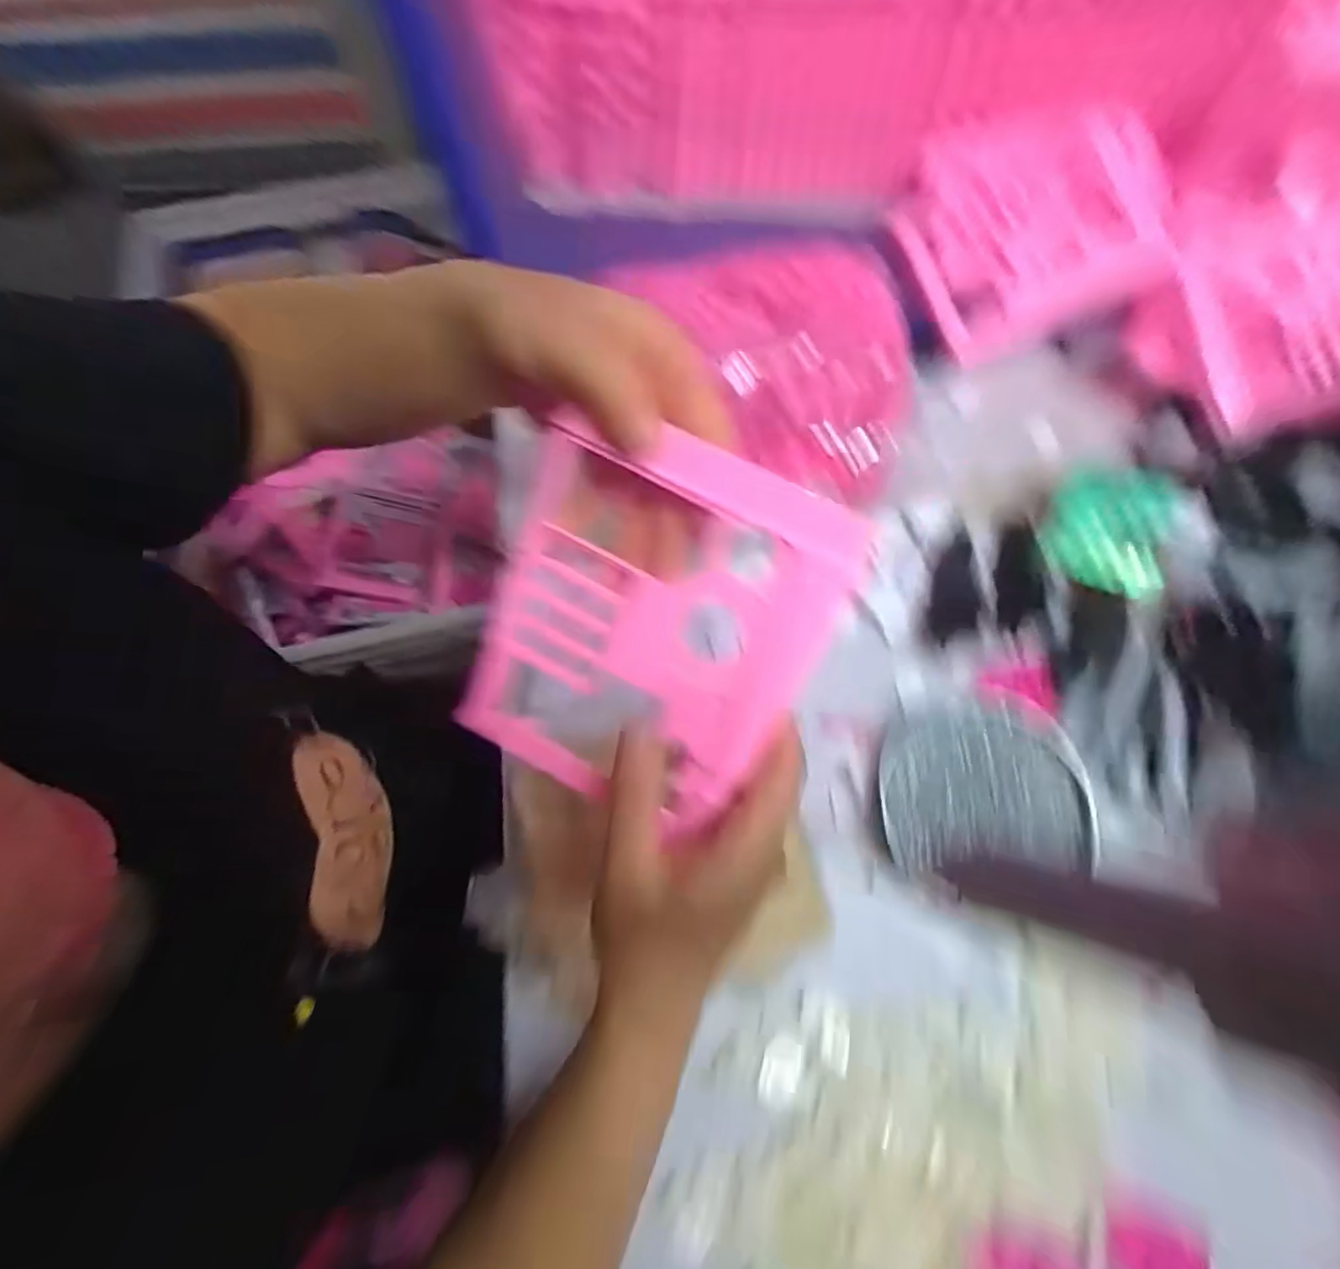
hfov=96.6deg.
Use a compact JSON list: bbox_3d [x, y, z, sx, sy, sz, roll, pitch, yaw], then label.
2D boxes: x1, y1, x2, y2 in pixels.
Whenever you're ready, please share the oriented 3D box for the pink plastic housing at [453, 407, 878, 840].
[{"bbox_3d":[-0.012,0.002,0.244,0.133,0.019,0.155,26,113,6],"label":"pink plastic housing"}]

